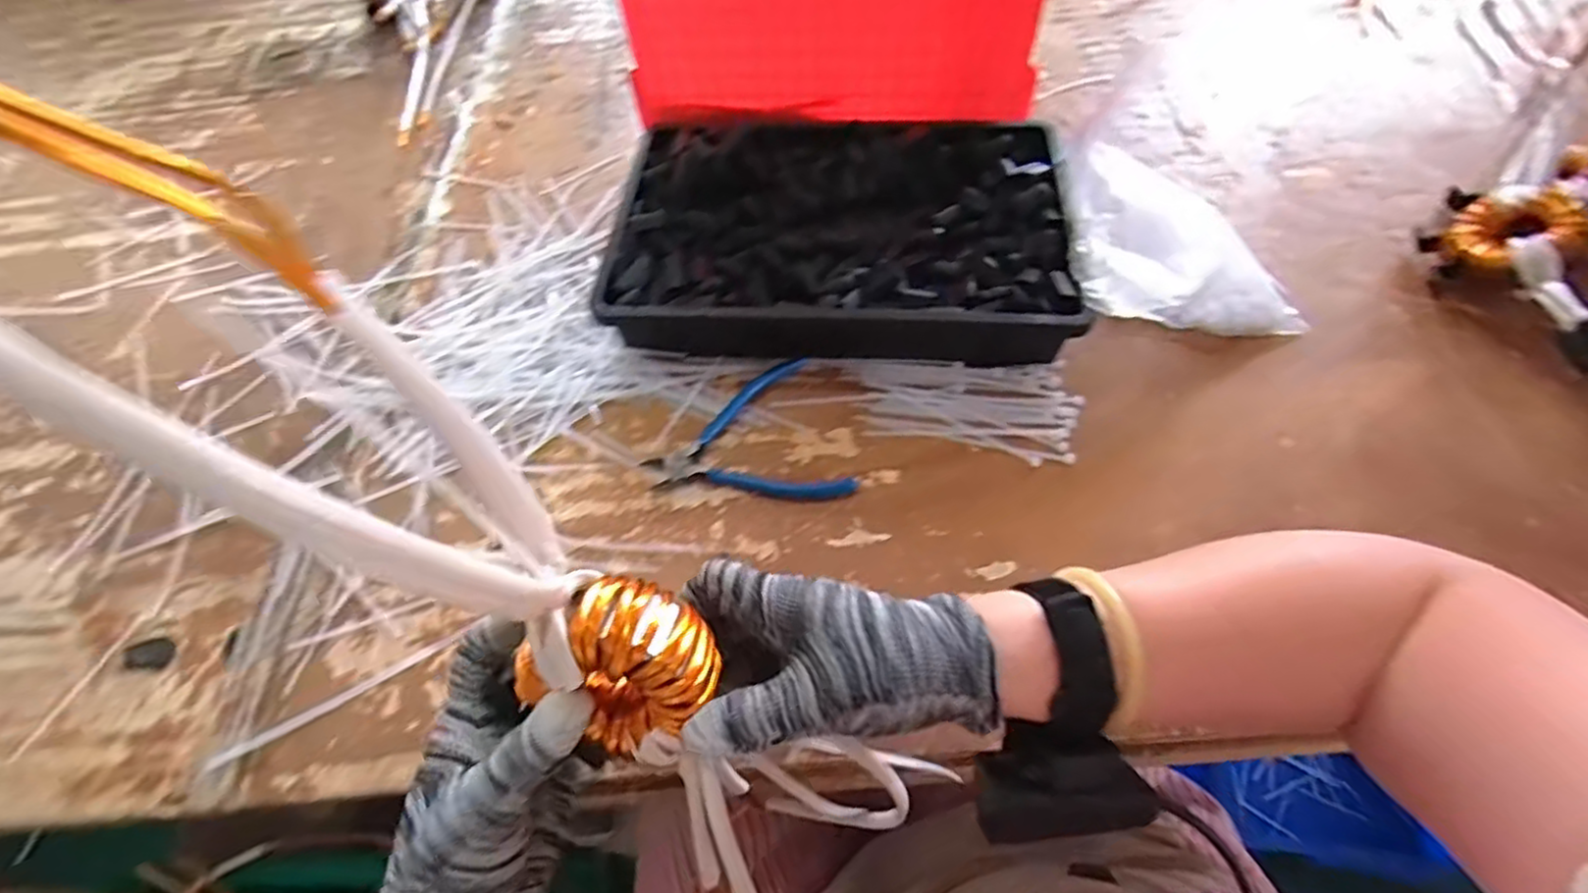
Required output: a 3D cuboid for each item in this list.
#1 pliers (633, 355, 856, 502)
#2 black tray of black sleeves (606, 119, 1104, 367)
[{"bbox_3d":[-0.039,-0.002,0.516,0.138,0.010,0.127,-16,58,-8],"label":"pliers"},{"bbox_3d":[0.037,-0.180,0.586,0.358,0.076,0.234,3,58,5],"label":"black tray of black sleeves"}]

